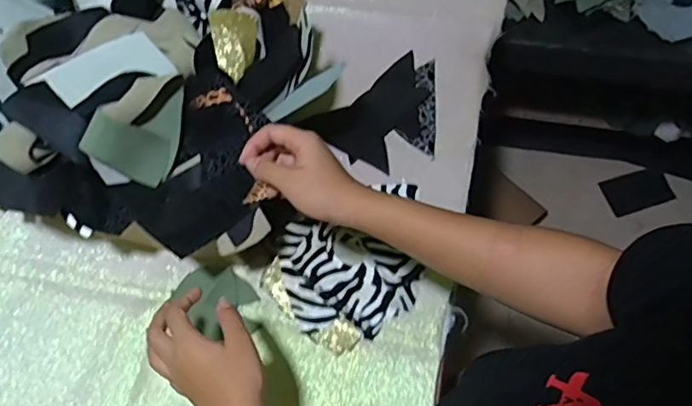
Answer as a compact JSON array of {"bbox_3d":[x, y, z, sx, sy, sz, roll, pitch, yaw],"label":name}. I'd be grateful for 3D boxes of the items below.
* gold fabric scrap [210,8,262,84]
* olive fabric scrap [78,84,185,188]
[{"bbox_3d":[-0.122,-0.175,0.606,0.058,0.016,0.080,-12,92,-27],"label":"gold fabric scrap"},{"bbox_3d":[-0.201,-0.072,0.549,0.011,0.091,0.102,13,65,41],"label":"olive fabric scrap"}]

